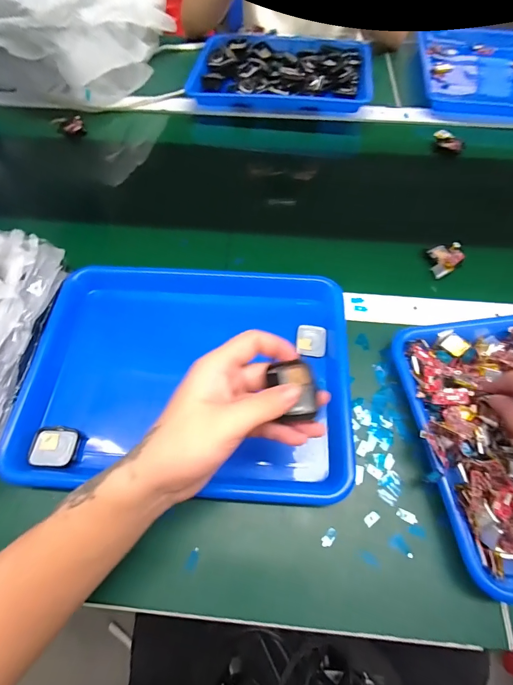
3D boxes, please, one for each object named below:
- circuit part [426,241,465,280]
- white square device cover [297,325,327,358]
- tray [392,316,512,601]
[{"bbox_3d":[0.248,-0.111,0.455,0.044,0.024,0.058,37,68,18],"label":"circuit part"},{"bbox_3d":[0.064,-0.002,0.396,0.033,0.006,0.037,7,62,4],"label":"white square device cover"},{"bbox_3d":[0.316,0.073,0.322,0.316,0.044,0.243,-7,65,-1],"label":"tray"}]

